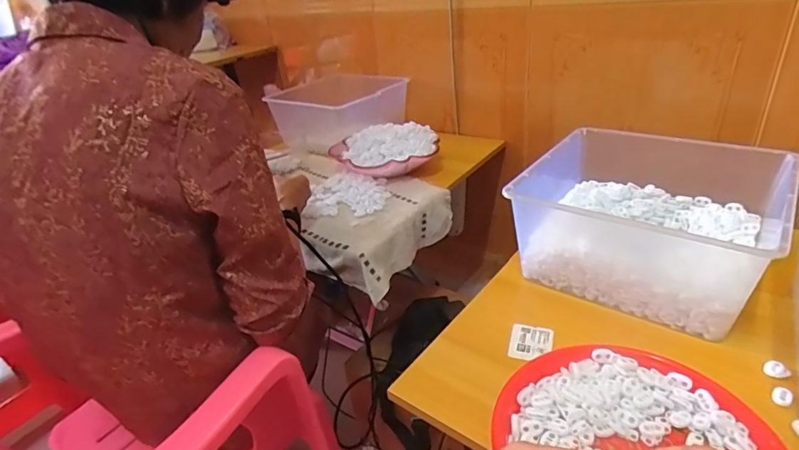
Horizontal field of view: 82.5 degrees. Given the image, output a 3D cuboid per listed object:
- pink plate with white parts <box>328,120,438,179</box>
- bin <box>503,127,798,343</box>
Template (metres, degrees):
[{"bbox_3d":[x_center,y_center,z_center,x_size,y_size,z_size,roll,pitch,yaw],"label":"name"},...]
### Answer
[{"bbox_3d":[-0.031,-0.164,1.049,0.236,0.086,0.189,-8,30,-3],"label":"pink plate with white parts"},{"bbox_3d":[0.352,-0.017,0.657,0.299,0.133,0.284,16,36,33],"label":"bin"}]

